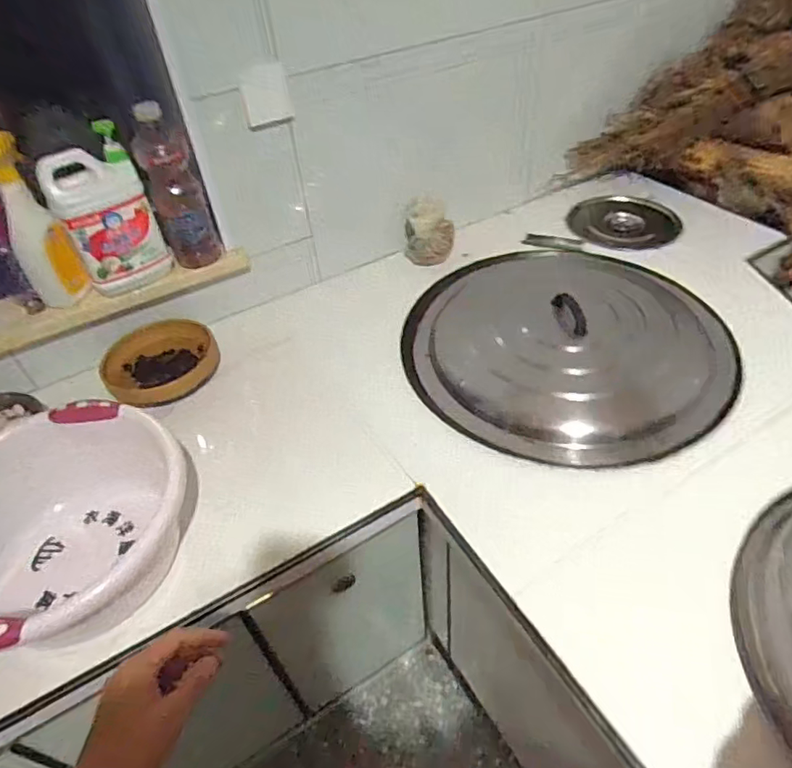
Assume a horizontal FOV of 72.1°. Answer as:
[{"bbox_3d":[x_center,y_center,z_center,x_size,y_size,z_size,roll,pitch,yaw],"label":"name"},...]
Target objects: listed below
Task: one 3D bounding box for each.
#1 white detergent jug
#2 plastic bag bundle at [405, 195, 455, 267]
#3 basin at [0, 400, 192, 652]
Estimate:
[{"bbox_3d":[-0.497,-0.285,0.925,0.085,0.262,0.158,30,55,33],"label":"white detergent jug"},{"bbox_3d":[0.073,-0.354,1.240,0.112,0.107,0.124,17,49,22],"label":"plastic bag bundle"},{"bbox_3d":[-0.432,0.207,0.718,0.287,0.196,0.312,-3,44,3],"label":"basin"}]

